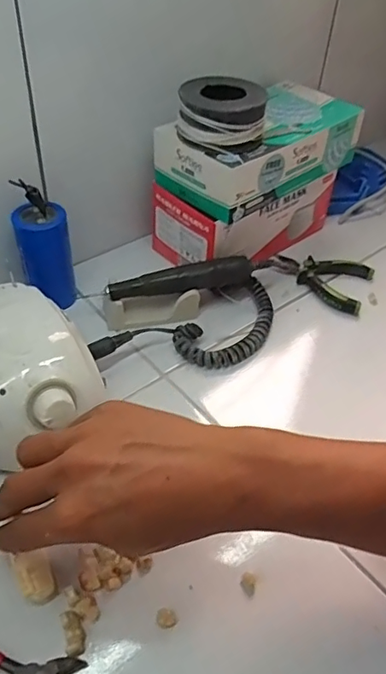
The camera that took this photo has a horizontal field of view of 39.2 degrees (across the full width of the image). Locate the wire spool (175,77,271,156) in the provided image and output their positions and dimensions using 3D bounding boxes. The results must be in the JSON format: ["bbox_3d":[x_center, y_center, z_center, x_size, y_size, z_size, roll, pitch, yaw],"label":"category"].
[{"bbox_3d":[0.027,-0.213,0.518,0.082,0.043,0.076,2,44,-2],"label":"wire spool"}]

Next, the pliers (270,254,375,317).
[{"bbox_3d":[0.141,-0.066,0.613,0.110,0.017,0.083,19,46,14],"label":"pliers"}]

